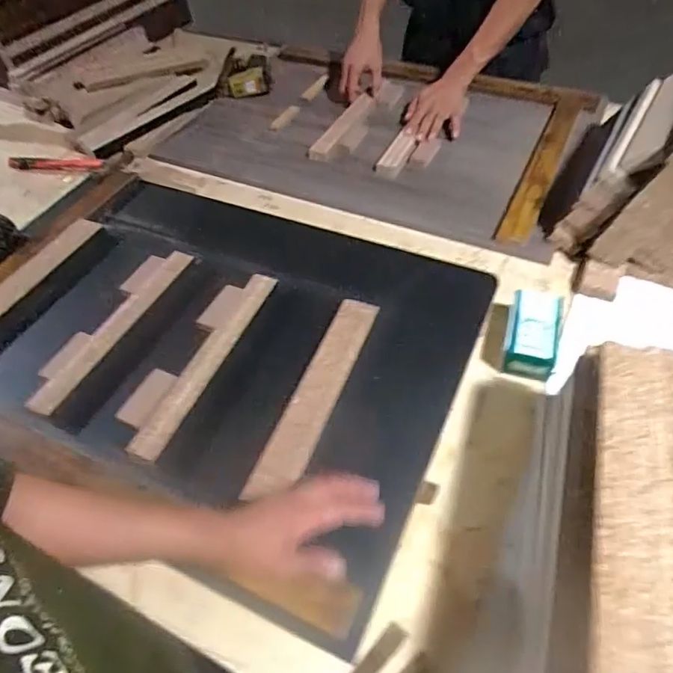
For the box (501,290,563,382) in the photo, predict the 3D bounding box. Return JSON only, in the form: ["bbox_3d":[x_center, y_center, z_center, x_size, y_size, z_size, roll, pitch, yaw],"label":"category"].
[{"bbox_3d":[0.257,-0.005,0.689,0.065,0.048,0.117,14,53,14],"label":"box"}]

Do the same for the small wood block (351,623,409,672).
[{"bbox_3d":[0.036,0.304,0.486,0.075,0.004,0.020,-39,59,-25],"label":"small wood block"}]

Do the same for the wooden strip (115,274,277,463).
[{"bbox_3d":[-0.182,0.026,0.694,0.077,0.026,0.302,17,54,16],"label":"wooden strip"}]

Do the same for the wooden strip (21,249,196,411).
[{"bbox_3d":[-0.315,-0.018,0.737,0.065,0.018,0.304,16,54,15],"label":"wooden strip"}]

